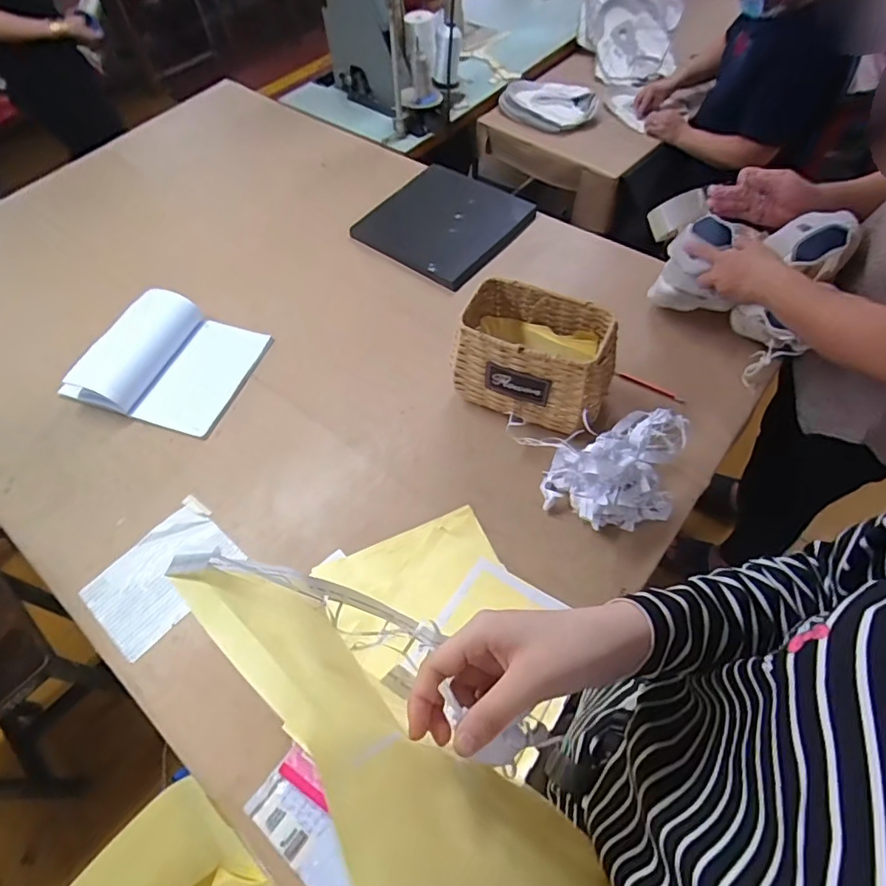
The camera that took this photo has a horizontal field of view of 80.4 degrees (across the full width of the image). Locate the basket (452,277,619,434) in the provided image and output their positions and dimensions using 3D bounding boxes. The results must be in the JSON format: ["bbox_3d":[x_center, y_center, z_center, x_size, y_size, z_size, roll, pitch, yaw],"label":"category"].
[{"bbox_3d":[0.157,-0.151,0.899,0.260,0.148,0.168,18,61,14],"label":"basket"}]

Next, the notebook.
[{"bbox_3d":[-0.531,-0.167,1.013,0.290,0.083,0.261,15,59,11],"label":"notebook"}]

